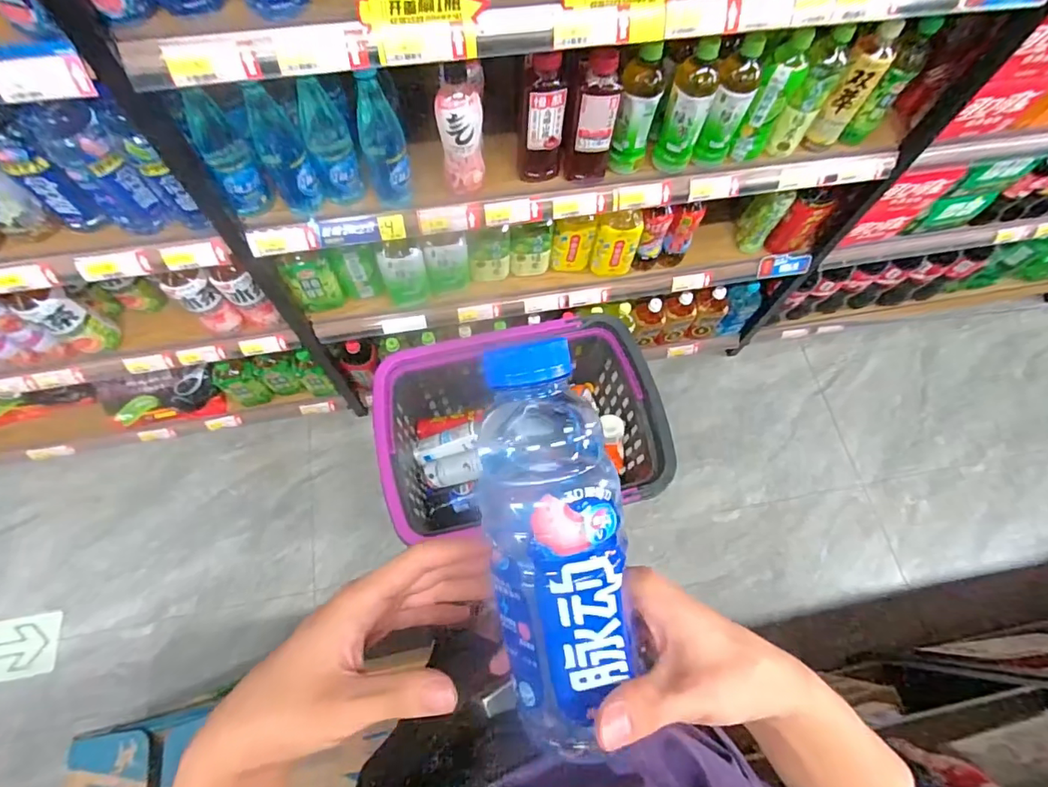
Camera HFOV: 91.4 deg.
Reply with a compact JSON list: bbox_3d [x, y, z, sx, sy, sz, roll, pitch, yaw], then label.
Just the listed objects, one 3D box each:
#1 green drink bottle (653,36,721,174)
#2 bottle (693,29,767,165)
[{"bbox_3d":[0.256,-0.441,0.804,0.065,0.203,0.061,20,67,6],"label":"green drink bottle"},{"bbox_3d":[0.322,-0.452,0.807,0.064,0.188,0.062,25,68,8],"label":"bottle"}]

